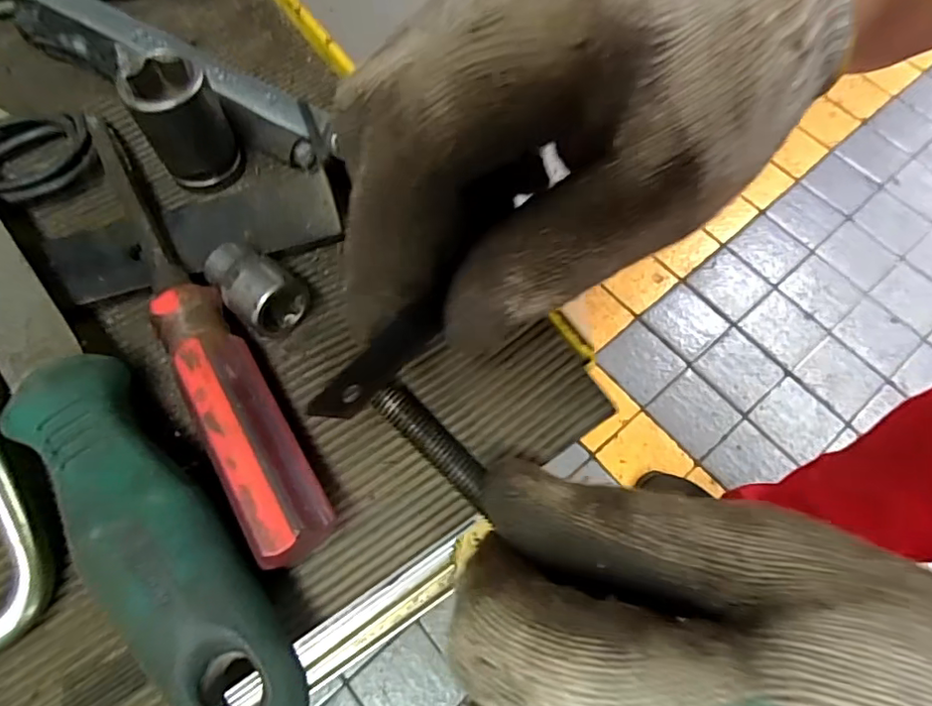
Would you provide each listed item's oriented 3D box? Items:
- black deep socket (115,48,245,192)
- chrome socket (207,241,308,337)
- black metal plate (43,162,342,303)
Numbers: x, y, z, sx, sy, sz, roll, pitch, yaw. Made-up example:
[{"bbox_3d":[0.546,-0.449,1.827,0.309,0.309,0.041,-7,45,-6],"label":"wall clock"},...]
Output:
[{"bbox_3d":[-0.091,-0.074,0.185,0.024,0.038,0.027,-27,69,-13],"label":"black deep socket"},{"bbox_3d":[-0.064,-0.021,0.169,0.019,0.015,0.030,-42,73,-18],"label":"chrome socket"},{"bbox_3d":[-0.088,-0.040,0.186,0.089,0.004,0.031,-17,67,-9],"label":"black metal plate"}]

